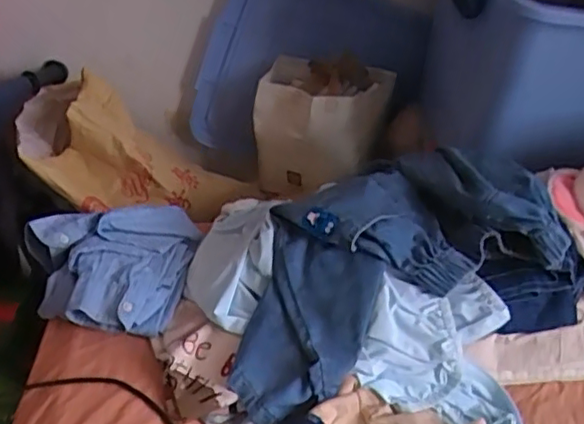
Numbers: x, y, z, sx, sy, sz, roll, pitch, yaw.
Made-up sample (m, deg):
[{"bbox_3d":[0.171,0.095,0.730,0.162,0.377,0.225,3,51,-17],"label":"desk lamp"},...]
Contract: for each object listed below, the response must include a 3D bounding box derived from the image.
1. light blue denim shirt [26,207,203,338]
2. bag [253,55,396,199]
[{"bbox_3d":[-0.213,0.050,0.759,0.179,0.048,0.208,7,43,8],"label":"light blue denim shirt"},{"bbox_3d":[0.053,-0.156,1.177,0.219,0.219,0.160,17,46,19],"label":"bag"}]

